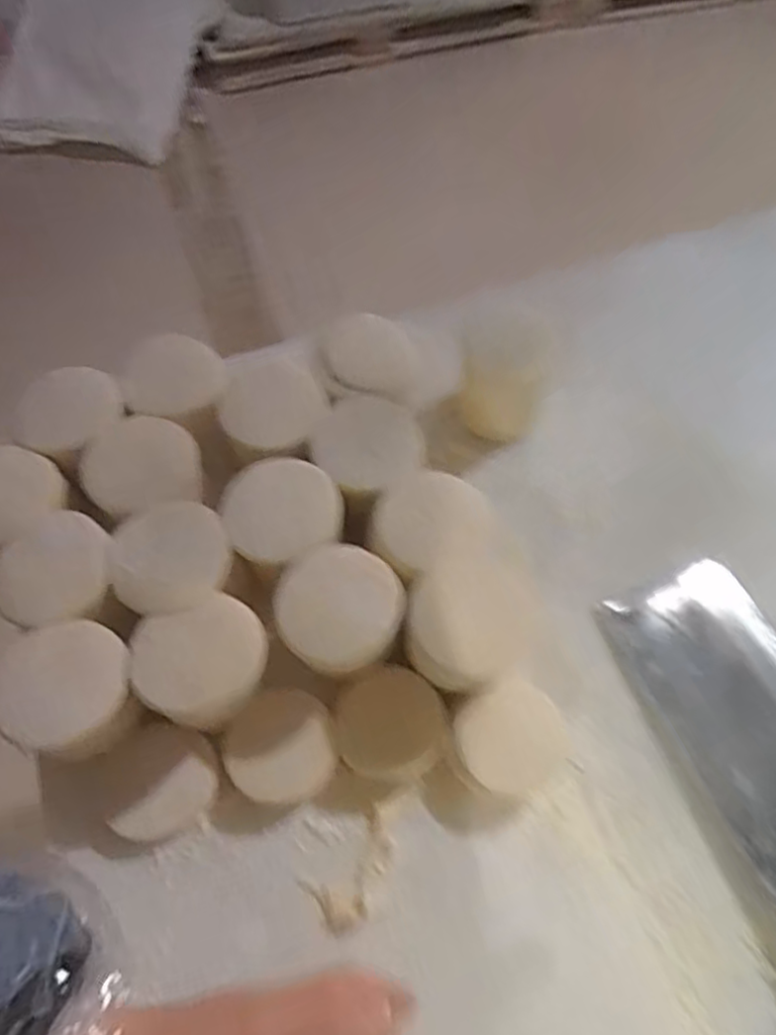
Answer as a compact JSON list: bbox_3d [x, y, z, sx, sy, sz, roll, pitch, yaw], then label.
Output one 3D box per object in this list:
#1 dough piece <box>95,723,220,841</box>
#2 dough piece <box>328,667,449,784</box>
[{"bbox_3d":[-0.137,0.157,0.401,0.066,0.011,0.061,1,82,-8],"label":"dough piece"},{"bbox_3d":[0.001,0.124,0.402,0.065,0.024,0.061,0,62,0],"label":"dough piece"}]

